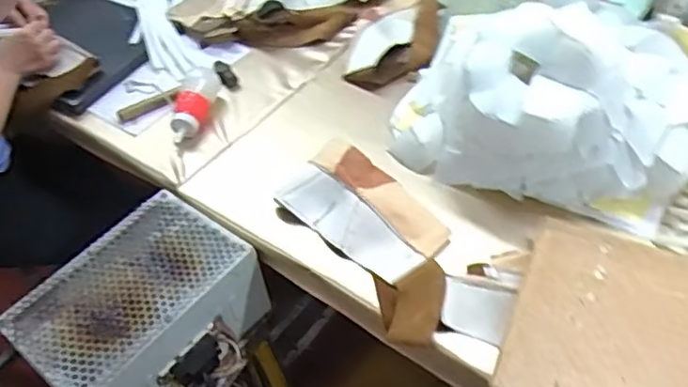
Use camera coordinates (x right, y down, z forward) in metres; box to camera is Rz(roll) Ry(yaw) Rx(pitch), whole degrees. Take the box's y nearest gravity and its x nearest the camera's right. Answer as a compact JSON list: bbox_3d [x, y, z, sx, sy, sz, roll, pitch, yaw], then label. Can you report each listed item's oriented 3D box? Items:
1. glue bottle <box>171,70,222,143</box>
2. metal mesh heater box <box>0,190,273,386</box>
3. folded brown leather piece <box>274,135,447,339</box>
[{"bbox_3d":[-0.259,-0.156,1.067,0.053,0.046,0.152,5,47,8],"label":"glue bottle"},{"bbox_3d":[-0.278,0.188,0.912,0.247,0.166,0.302,32,55,29],"label":"metal mesh heater box"},{"bbox_3d":[0.051,0.050,0.862,0.159,0.049,0.317,-31,52,-19],"label":"folded brown leather piece"}]

